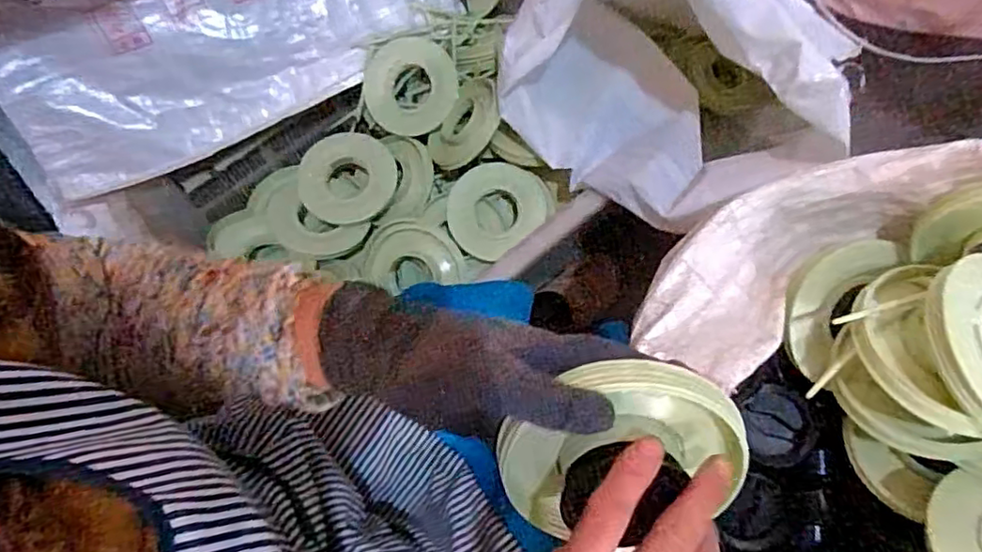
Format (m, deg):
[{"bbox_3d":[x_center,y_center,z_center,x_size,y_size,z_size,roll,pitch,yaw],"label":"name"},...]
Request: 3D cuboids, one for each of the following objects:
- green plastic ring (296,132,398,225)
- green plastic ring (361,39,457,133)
[{"bbox_3d":[-0.193,-0.131,0.829,0.132,0.008,0.123,-1,82,6],"label":"green plastic ring"},{"bbox_3d":[-0.113,-0.267,0.870,0.130,0.016,0.131,0,94,3],"label":"green plastic ring"}]

